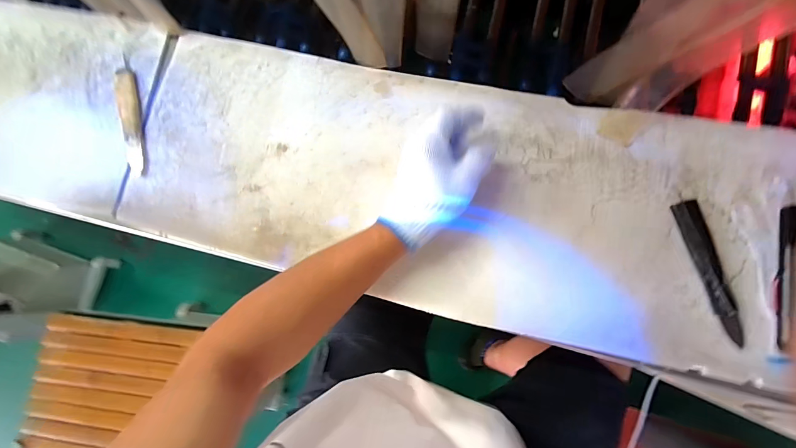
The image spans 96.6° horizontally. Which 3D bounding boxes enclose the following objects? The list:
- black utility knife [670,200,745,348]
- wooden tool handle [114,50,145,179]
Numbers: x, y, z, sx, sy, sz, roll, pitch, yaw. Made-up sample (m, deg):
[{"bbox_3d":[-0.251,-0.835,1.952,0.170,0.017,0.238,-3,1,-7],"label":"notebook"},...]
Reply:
[{"bbox_3d":[0.355,0.052,0.401,0.029,0.015,0.162,-15,81,4],"label":"black utility knife"},{"bbox_3d":[-0.389,-0.161,0.515,0.030,0.021,0.190,-15,81,4],"label":"wooden tool handle"}]

